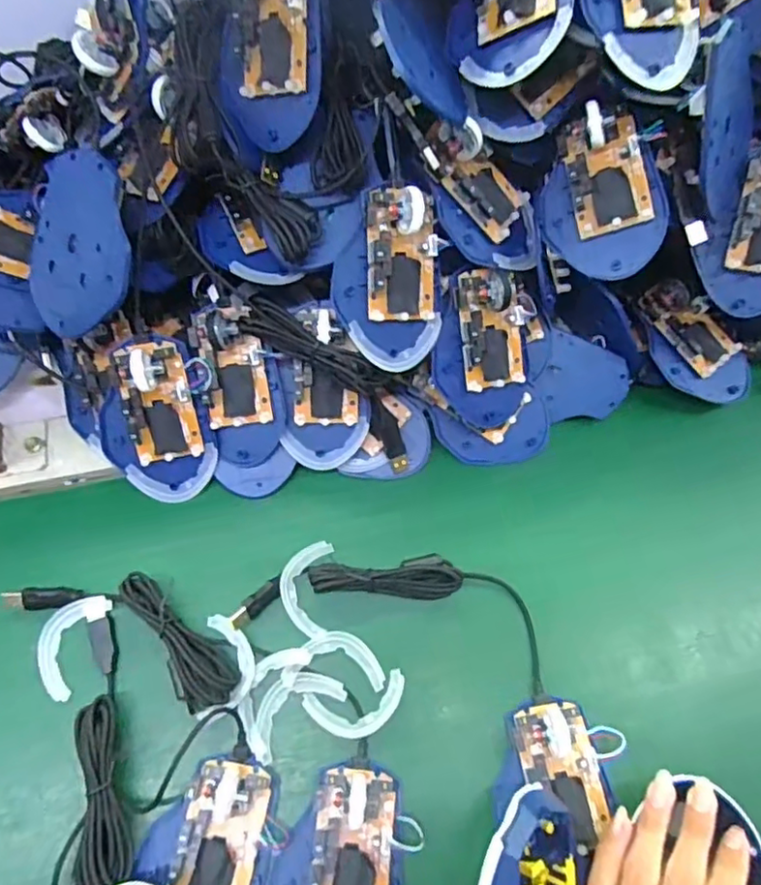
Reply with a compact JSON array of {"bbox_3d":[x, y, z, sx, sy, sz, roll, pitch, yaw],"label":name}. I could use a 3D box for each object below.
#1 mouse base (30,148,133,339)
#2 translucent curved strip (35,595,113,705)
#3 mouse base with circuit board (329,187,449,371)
[{"bbox_3d":[-0.185,-0.120,0.385,0.068,0.007,0.108,25,109,11],"label":"mouse base"},{"bbox_3d":[-0.201,0.127,0.399,0.036,0.007,0.064,18,64,6],"label":"translucent curved strip"},{"bbox_3d":[0.008,-0.101,0.391,0.074,0.028,0.109,-14,109,-13],"label":"mouse base with circuit board"}]

